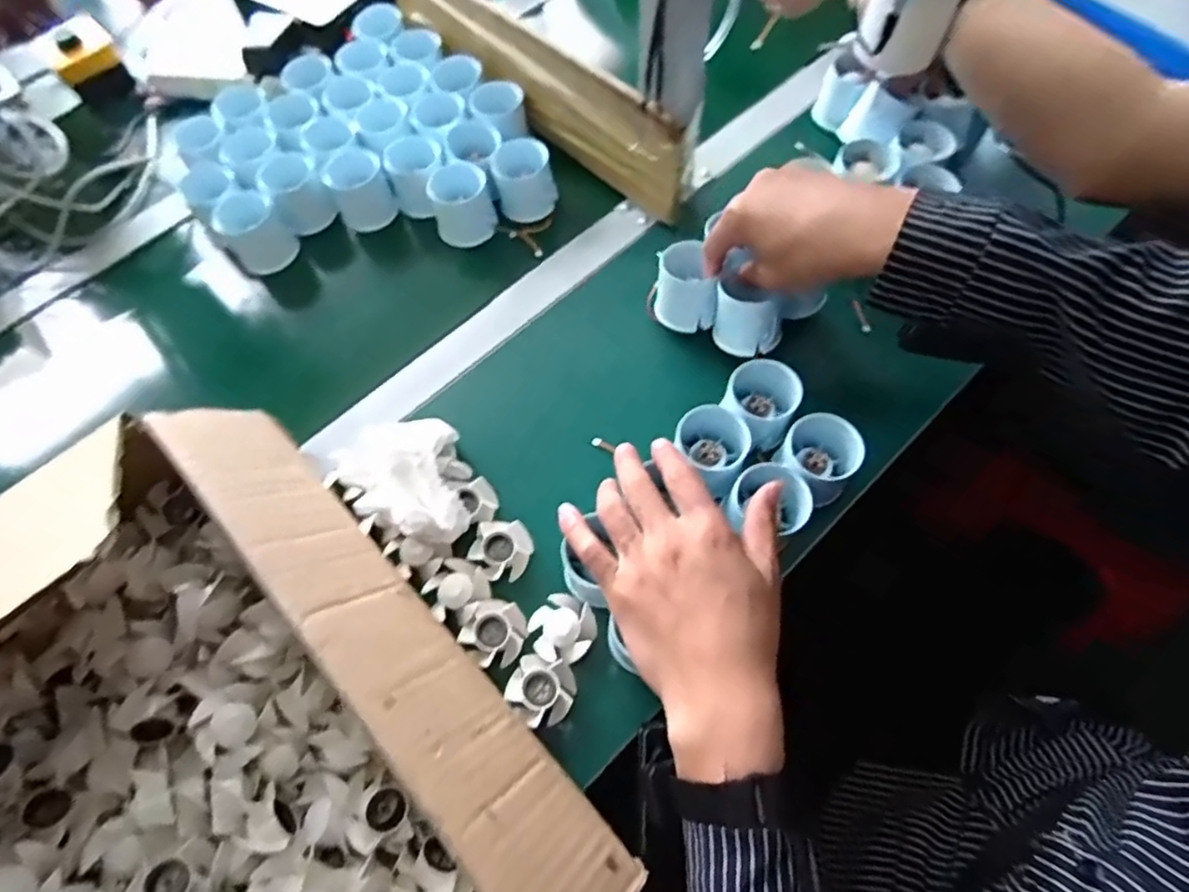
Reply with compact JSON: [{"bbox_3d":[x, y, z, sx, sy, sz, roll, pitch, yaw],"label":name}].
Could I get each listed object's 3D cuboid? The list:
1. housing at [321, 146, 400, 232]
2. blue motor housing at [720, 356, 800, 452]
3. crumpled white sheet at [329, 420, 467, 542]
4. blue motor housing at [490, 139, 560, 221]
[{"bbox_3d":[-0.223,-0.247,0.606,0.052,0.055,0.051,-1,64,2],"label":"housing"},{"bbox_3d":[0.123,-0.030,0.478,0.050,0.047,0.054,-1,64,2],"label":"blue motor housing"},{"bbox_3d":[-0.142,0.022,0.457,0.092,0.053,0.111,-13,64,-3],"label":"crumpled white sheet"},{"bbox_3d":[-0.066,-0.250,0.600,0.054,0.057,0.043,-14,64,-4],"label":"blue motor housing"}]

